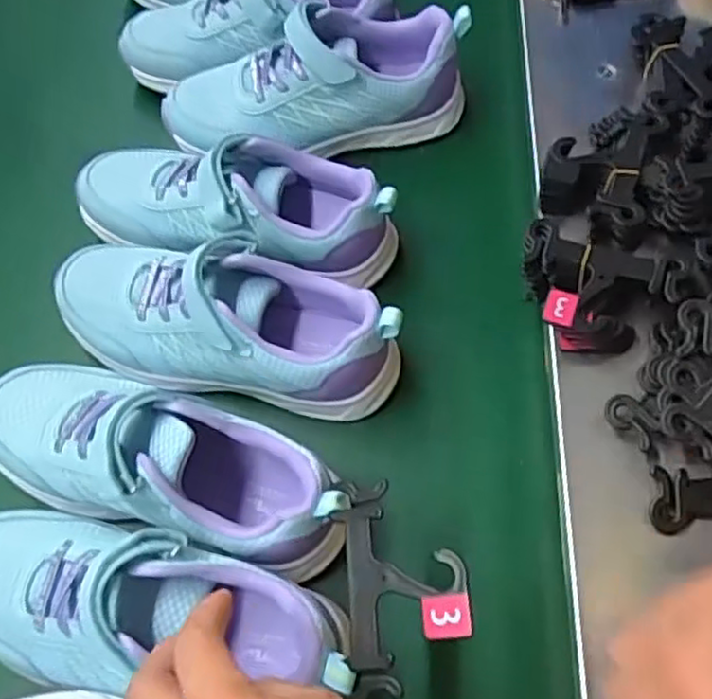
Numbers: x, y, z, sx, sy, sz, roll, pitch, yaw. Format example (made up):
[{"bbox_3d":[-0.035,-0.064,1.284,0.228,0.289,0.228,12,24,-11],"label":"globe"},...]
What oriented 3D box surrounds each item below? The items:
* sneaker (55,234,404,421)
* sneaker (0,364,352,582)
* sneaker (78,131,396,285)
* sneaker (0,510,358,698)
[{"bbox_3d":[-0.089,-0.024,0.463,0.241,0.077,0.093,9,64,8],"label":"sneaker"},{"bbox_3d":[-0.115,0.057,0.422,0.242,0.080,0.093,15,65,11],"label":"sneaker"},{"bbox_3d":[-0.090,-0.102,0.505,0.237,0.076,0.081,10,65,8],"label":"sneaker"},{"bbox_3d":[-0.119,0.136,0.375,0.229,0.078,0.084,7,64,11],"label":"sneaker"}]

